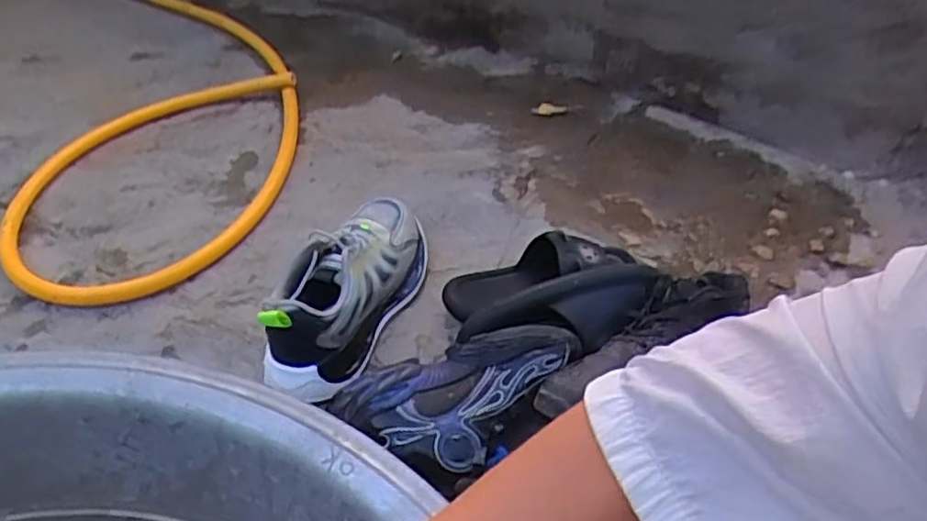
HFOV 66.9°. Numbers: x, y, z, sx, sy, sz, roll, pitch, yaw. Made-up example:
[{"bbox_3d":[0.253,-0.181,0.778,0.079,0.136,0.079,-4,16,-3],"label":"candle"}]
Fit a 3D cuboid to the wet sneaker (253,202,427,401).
[{"bbox_3d":[-0.119,0.017,0.771,0.101,0.107,0.282,12,45,15],"label":"wet sneaker"}]

